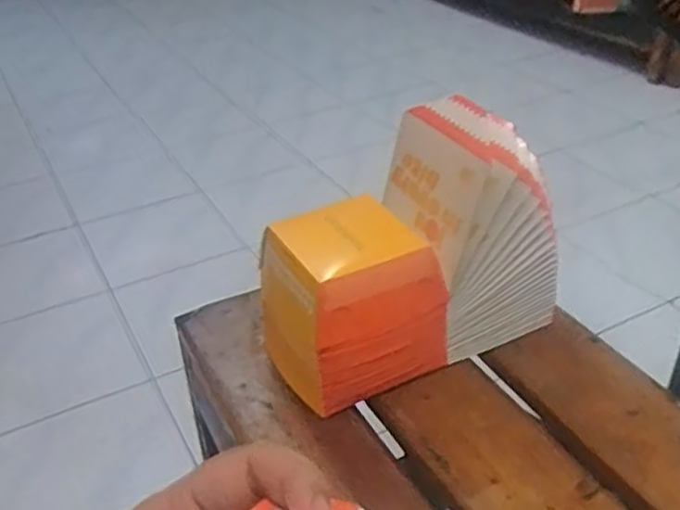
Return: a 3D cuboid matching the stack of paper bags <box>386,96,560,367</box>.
[{"bbox_3d":[0.099,-0.022,0.568,0.110,0.183,0.105,-21,37,-25],"label":"stack of paper bags"}]

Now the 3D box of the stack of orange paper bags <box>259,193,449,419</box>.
[{"bbox_3d":[0.004,0.037,0.544,0.124,0.119,0.105,-15,35,-18],"label":"stack of orange paper bags"}]

